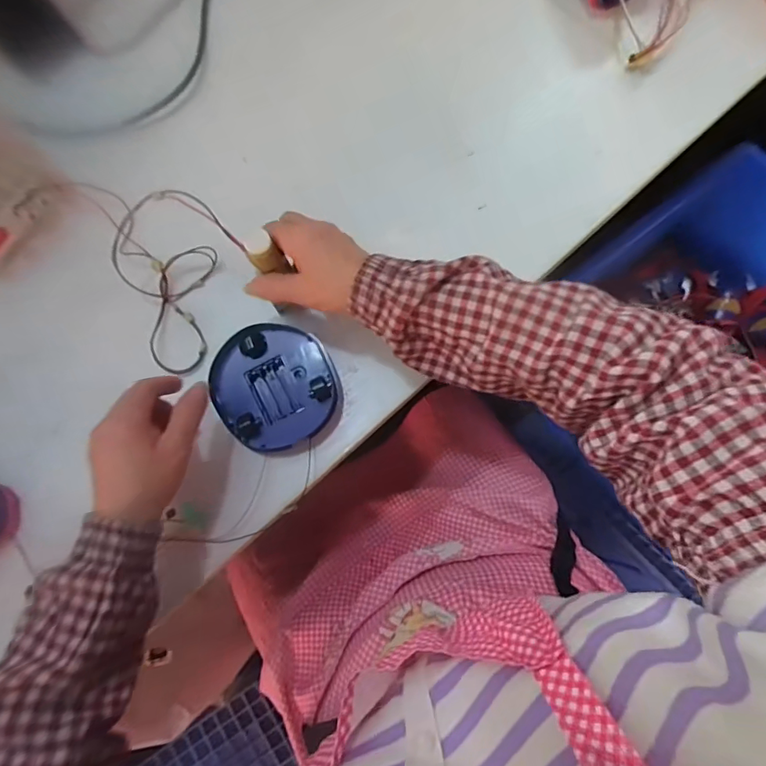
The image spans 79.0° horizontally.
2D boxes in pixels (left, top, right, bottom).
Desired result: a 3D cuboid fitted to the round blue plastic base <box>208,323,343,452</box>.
[{"bbox_3d":[-0.094,0.003,0.417,0.102,0.030,0.109,0,77,2],"label":"round blue plastic base"}]

